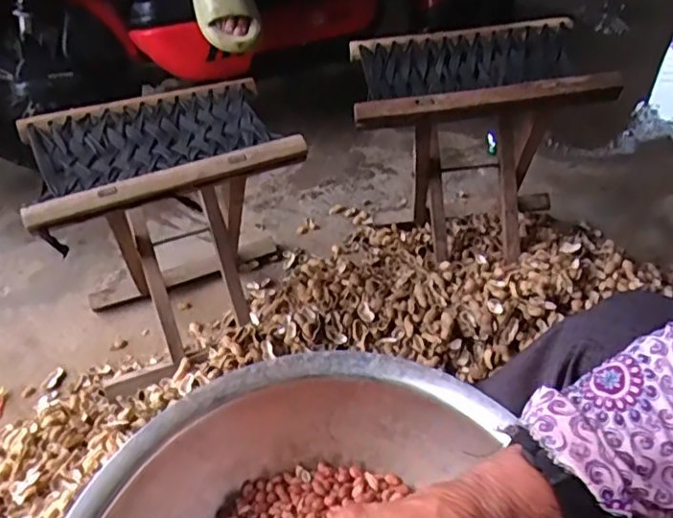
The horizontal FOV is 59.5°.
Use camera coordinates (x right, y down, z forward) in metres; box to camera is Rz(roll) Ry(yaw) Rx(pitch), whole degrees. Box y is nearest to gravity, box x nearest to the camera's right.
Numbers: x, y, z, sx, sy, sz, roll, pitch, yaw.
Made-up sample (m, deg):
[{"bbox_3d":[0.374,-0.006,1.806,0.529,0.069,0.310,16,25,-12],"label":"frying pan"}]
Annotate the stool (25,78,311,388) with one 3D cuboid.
[{"bbox_3d":[-0.223,-0.024,0.844,0.309,0.374,0.271,-13,50,-16],"label":"stool"}]

